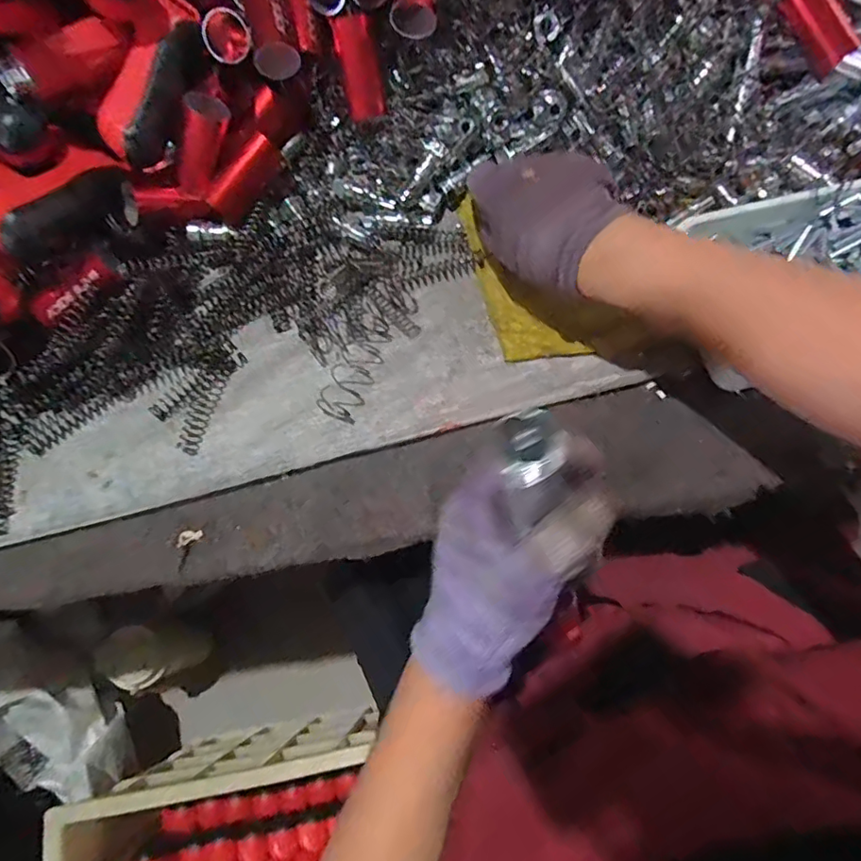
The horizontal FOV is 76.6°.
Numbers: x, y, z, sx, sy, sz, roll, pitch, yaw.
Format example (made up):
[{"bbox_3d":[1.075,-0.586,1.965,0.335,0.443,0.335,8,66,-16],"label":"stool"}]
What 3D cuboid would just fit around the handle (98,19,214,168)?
[{"bbox_3d":[-0.189,-0.232,0.373,0.041,0.027,0.099,25,88,10],"label":"handle"}]

